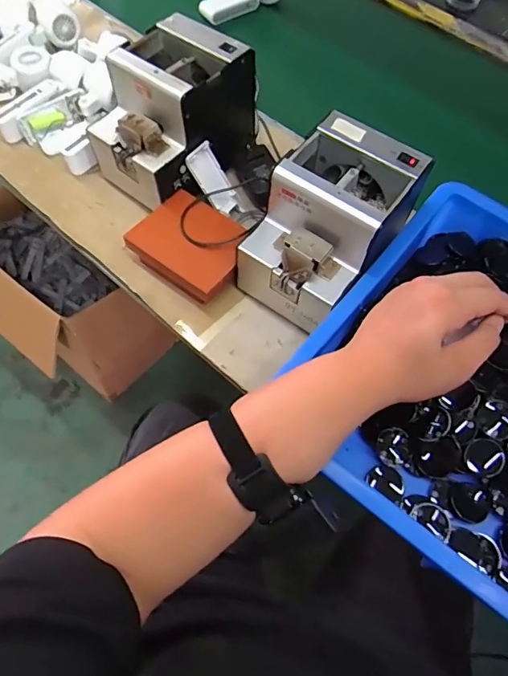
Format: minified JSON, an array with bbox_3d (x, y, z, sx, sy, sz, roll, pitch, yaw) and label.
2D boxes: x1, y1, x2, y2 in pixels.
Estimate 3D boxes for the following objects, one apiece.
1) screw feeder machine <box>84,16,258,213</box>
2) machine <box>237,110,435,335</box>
[{"bbox_3d":[-0.102,-0.286,0.603,0.145,0.136,0.190,40,67,16],"label":"screw feeder machine"},{"bbox_3d":[0.084,-0.126,0.530,0.132,0.137,0.181,37,66,15],"label":"machine"}]

